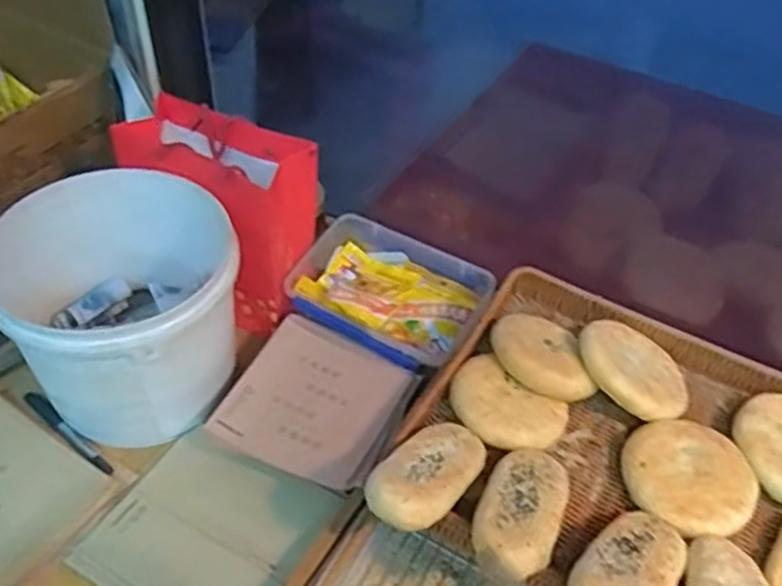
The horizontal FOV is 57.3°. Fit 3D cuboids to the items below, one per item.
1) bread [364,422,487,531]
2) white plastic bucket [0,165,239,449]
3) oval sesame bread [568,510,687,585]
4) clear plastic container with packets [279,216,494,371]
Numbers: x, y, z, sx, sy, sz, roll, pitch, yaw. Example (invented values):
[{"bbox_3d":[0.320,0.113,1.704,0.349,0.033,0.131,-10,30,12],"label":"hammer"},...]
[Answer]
[{"bbox_3d":[0.034,0.144,0.581,0.062,0.028,0.132,30,28,21],"label":"bread"},{"bbox_3d":[-0.259,0.017,0.691,0.204,0.168,0.208,3,47,-3],"label":"white plastic bucket"},{"bbox_3d":[0.180,0.204,0.533,0.062,0.027,0.133,34,33,25],"label":"oval sesame bread"},{"bbox_3d":[-0.009,0.001,0.813,0.194,0.057,0.156,27,50,19],"label":"clear plastic container with packets"}]

